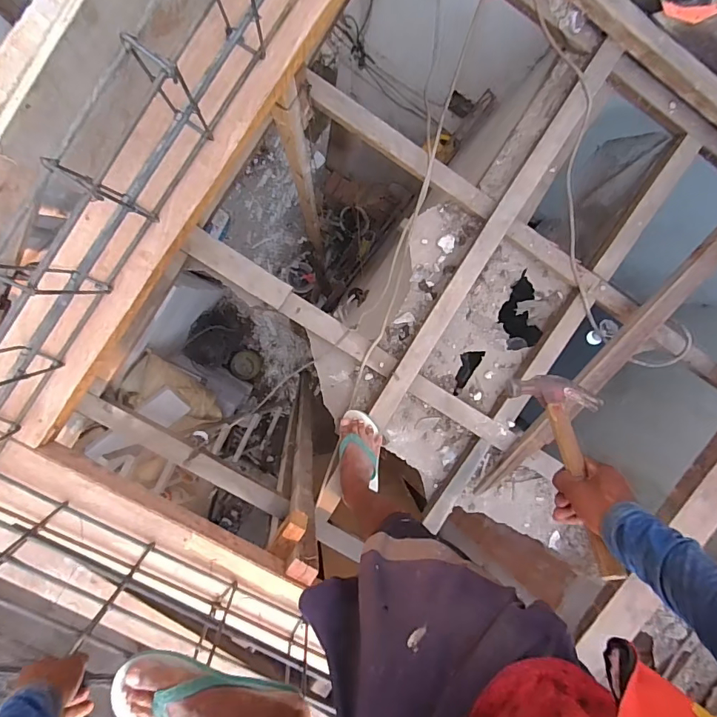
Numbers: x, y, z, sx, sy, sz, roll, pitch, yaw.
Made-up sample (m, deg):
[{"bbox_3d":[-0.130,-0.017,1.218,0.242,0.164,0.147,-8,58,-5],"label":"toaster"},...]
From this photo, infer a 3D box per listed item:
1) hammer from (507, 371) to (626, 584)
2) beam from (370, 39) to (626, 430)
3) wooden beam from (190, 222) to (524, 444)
[{"bbox_3d":[0.284,0.135,0.586,0.116,0.027,0.277,3,53,-6],"label":"hammer"},{"bbox_3d":[0.350,-0.309,1.199,0.090,0.090,1.141,31,93,-9],"label":"beam"},{"bbox_3d":[0.000,-0.027,1.215,1.027,0.047,0.078,32,93,-9],"label":"wooden beam"}]

